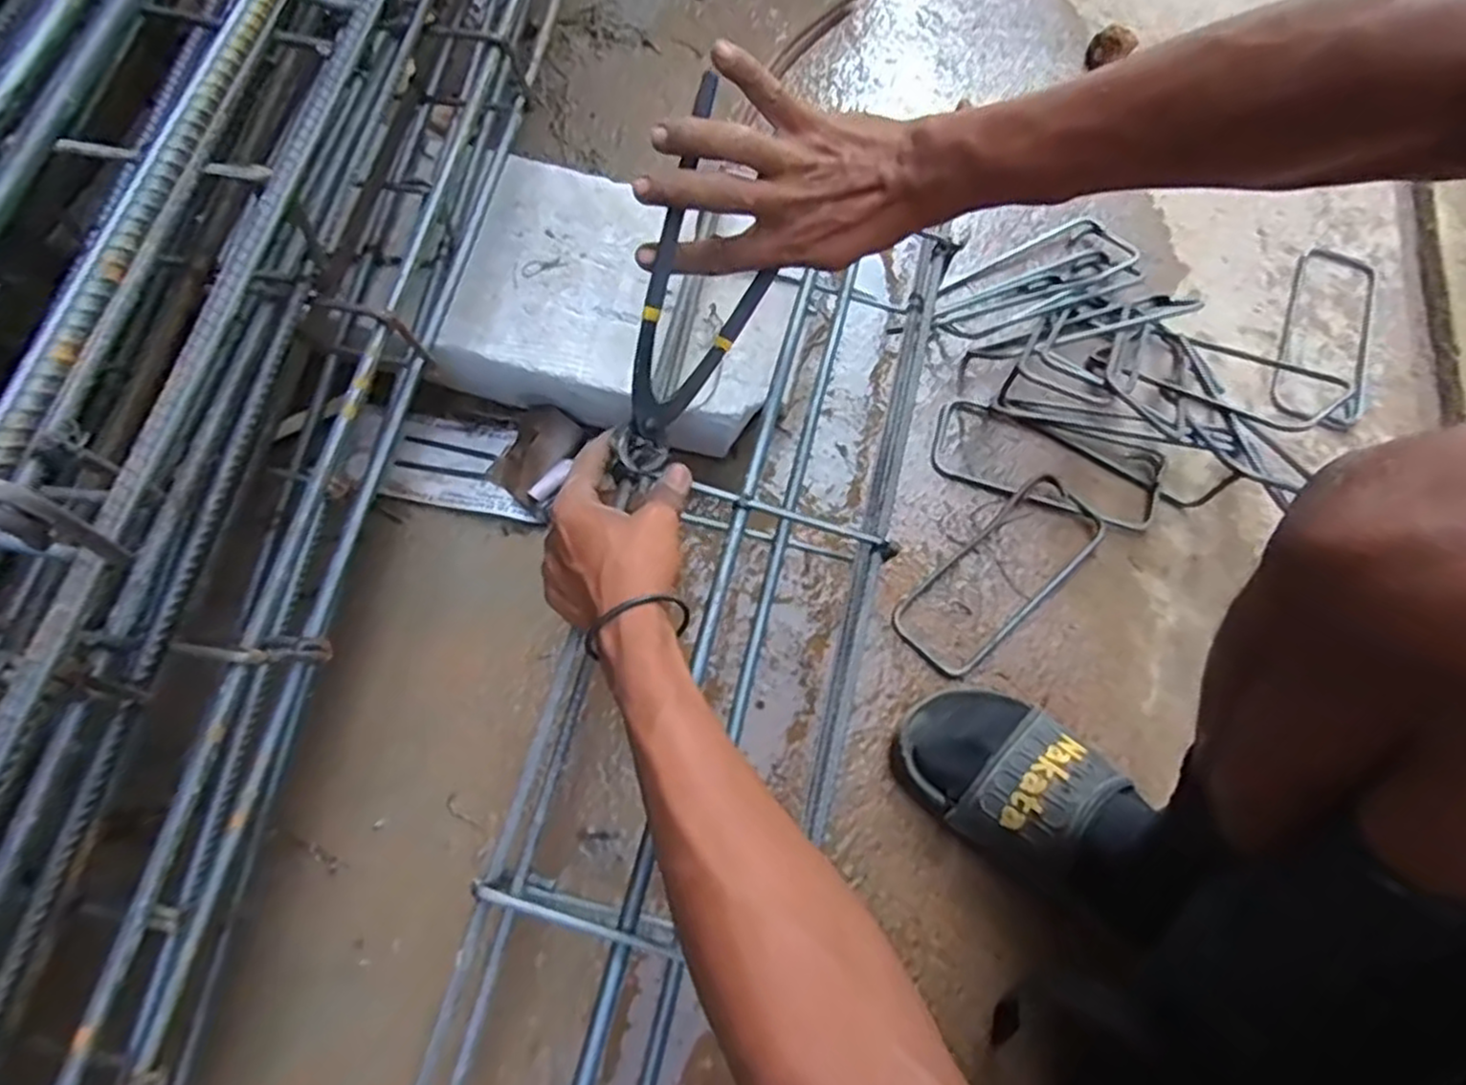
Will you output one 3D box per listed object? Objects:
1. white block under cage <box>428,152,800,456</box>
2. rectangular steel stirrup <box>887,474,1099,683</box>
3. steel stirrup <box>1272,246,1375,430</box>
[{"bbox_3d":[-0.092,-0.194,0.645,0.276,0.085,0.200,19,73,4],"label":"white block under cage"},{"bbox_3d":[0.220,0.026,0.623,0.197,0.013,0.077,-41,78,-13],"label":"rectangular steel stirrup"},{"bbox_3d":[0.553,-0.191,0.702,0.081,0.011,0.188,25,73,6],"label":"steel stirrup"}]

